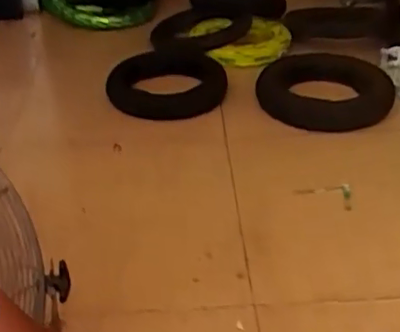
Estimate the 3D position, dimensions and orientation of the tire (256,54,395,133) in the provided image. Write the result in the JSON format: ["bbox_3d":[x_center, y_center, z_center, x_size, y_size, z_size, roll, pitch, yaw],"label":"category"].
[{"bbox_3d":[0.351,-0.227,1.699,0.368,0.103,0.306,6,35,10],"label":"tire"}]

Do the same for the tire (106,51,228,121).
[{"bbox_3d":[-0.095,-0.233,1.770,0.341,0.087,0.326,-2,34,-1],"label":"tire"}]

